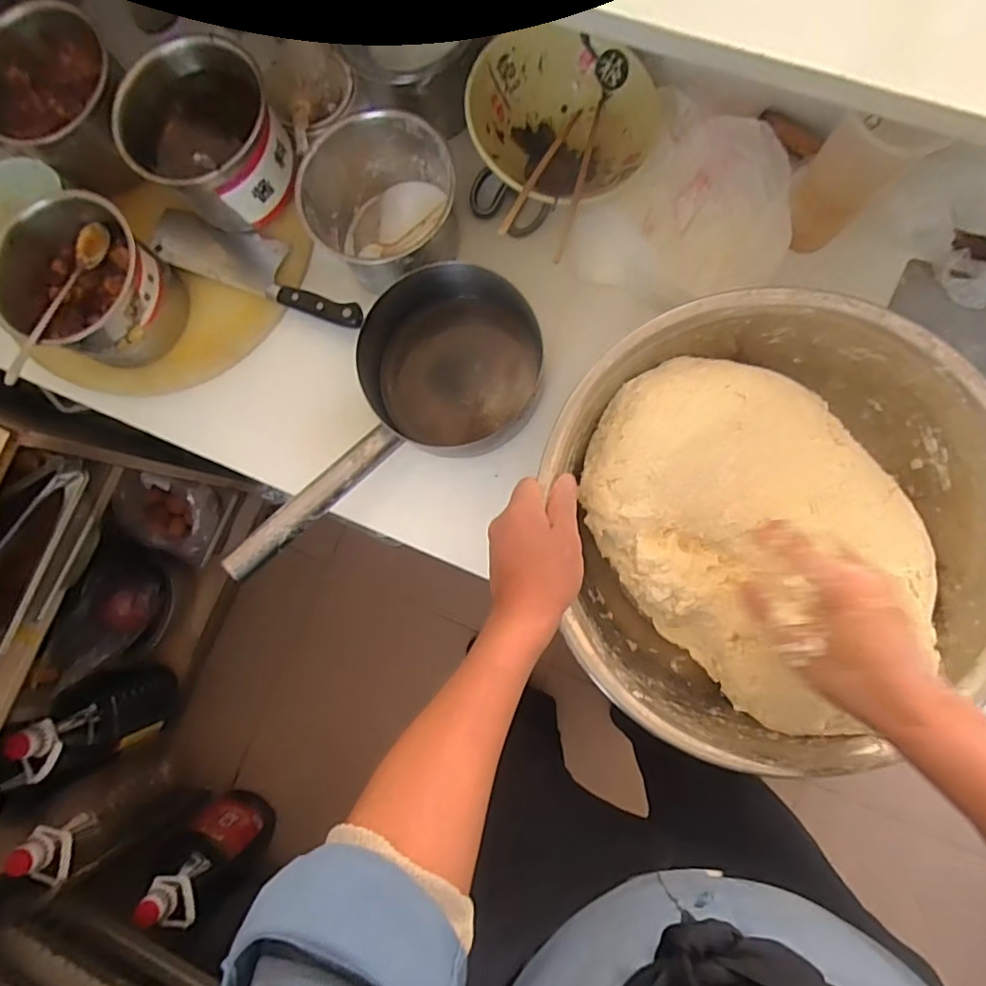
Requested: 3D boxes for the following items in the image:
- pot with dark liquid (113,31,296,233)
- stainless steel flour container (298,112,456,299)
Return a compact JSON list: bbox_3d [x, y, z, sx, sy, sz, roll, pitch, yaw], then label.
[{"bbox_3d":[-0.293,-0.360,0.577,0.129,0.104,0.133,-1,84,5],"label":"pot with dark liquid"},{"bbox_3d":[-0.113,-0.294,0.581,0.145,0.117,0.138,-1,84,5],"label":"stainless steel flour container"}]

